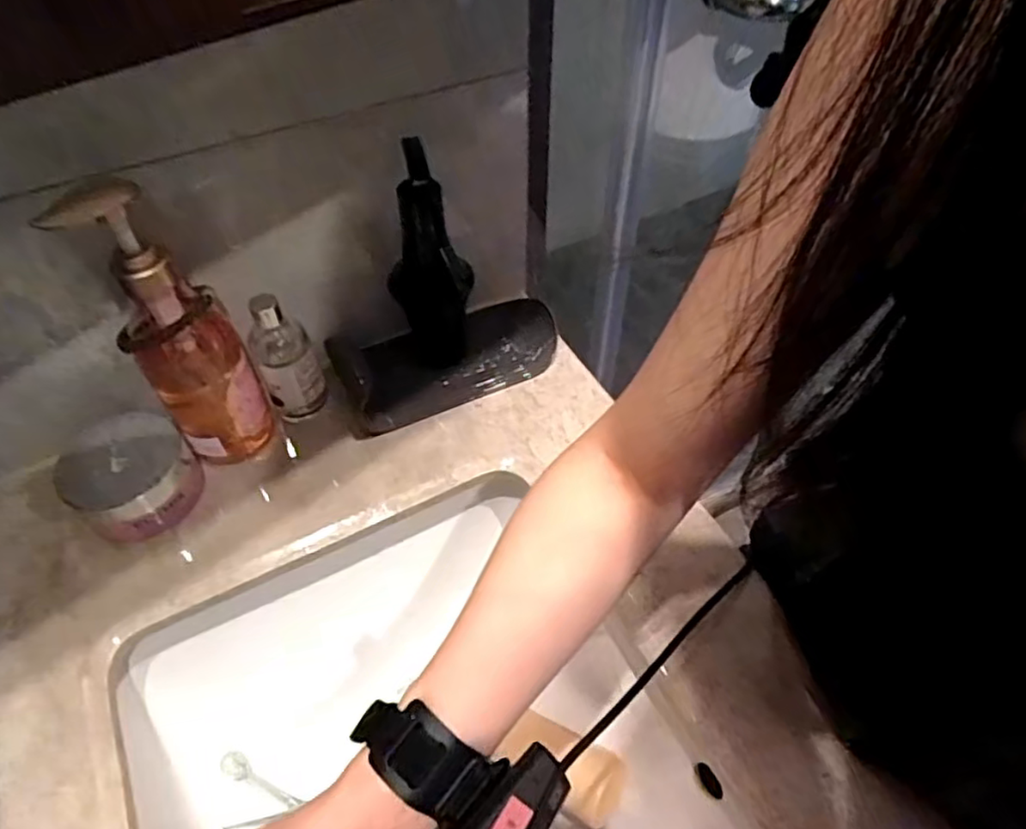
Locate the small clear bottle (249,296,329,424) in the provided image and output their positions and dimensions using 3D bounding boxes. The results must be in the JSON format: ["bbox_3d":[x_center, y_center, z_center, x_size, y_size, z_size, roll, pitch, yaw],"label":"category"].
[{"bbox_3d":[-0.177,-0.043,0.520,0.043,0.116,0.037,-23,55,-17],"label":"small clear bottle"}]

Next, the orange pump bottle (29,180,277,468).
[{"bbox_3d":[-0.234,-0.059,0.465,0.068,0.223,0.073,-23,55,-17],"label":"orange pump bottle"}]

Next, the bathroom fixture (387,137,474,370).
[{"bbox_3d":[-0.063,-0.107,0.521,0.056,0.187,0.062,-3,51,-2],"label":"bathroom fixture"}]

